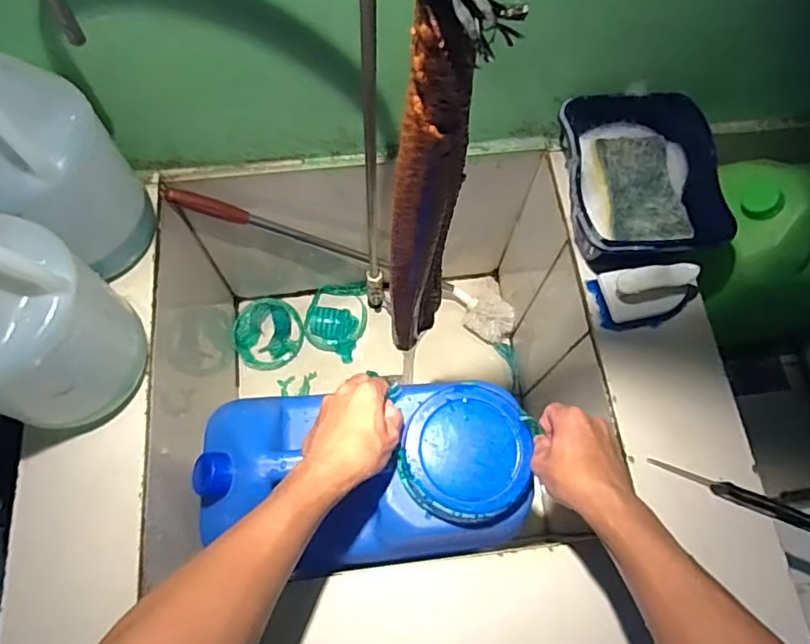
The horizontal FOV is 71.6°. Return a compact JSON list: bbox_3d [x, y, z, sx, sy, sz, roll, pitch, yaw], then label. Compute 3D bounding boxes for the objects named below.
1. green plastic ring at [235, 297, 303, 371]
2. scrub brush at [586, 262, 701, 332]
[{"bbox_3d":[-0.239,0.021,0.982,0.118,0.019,0.123,1,69,-2],"label":"green plastic ring"},{"bbox_3d":[0.275,-0.031,0.613,0.123,0.061,0.060,-3,69,-3],"label":"scrub brush"}]

